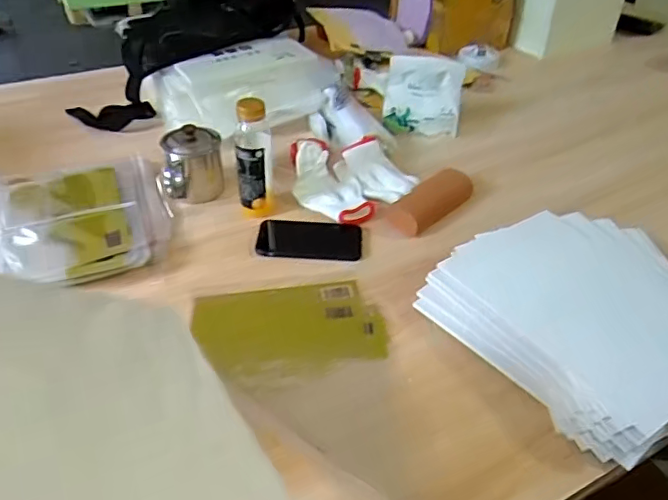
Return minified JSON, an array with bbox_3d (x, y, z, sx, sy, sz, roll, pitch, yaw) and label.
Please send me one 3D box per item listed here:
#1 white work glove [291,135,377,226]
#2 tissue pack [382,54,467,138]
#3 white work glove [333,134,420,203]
[{"bbox_3d":[-0.020,-0.118,0.914,0.103,0.036,0.223,-17,44,-21],"label":"white work glove"},{"bbox_3d":[0.161,-0.278,1.011,0.135,0.133,0.030,10,11,17],"label":"tissue pack"},{"bbox_3d":[0.071,-0.134,0.924,0.107,0.034,0.148,-19,45,-23],"label":"white work glove"}]

